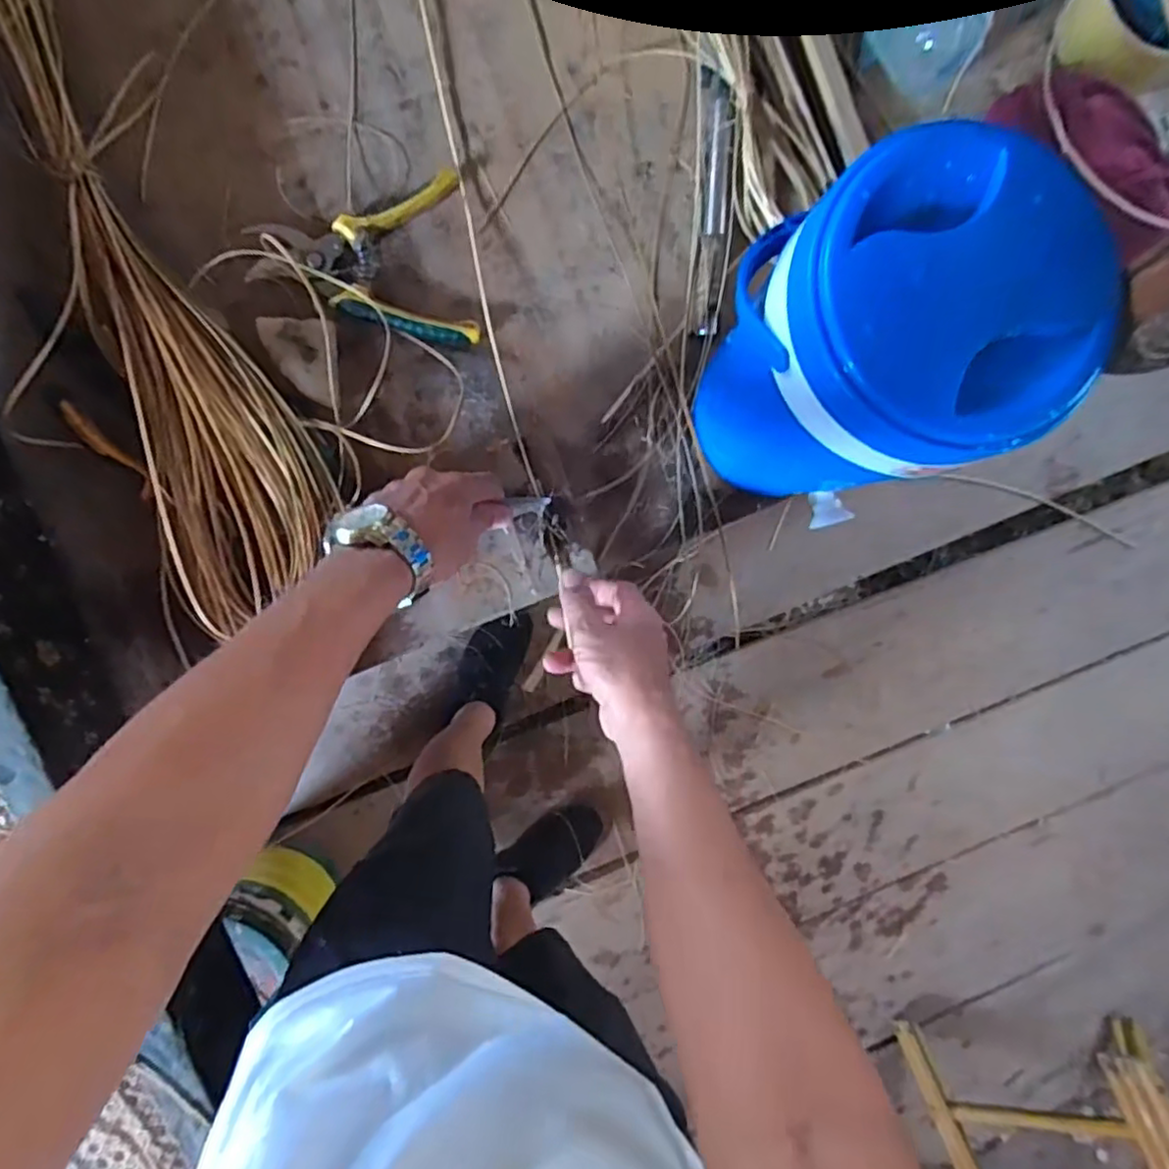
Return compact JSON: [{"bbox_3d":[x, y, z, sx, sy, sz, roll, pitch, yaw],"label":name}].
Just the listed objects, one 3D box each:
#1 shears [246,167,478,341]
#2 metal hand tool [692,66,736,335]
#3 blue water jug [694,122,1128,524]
[{"bbox_3d":[-0.183,-0.266,0.541,0.167,0.034,0.140,-7,90,-6],"label":"shears"},{"bbox_3d":[0.112,-0.326,0.572,0.026,0.019,0.222,2,89,-6],"label":"metal hand tool"},{"bbox_3d":[0.189,-0.146,0.454,0.161,0.248,0.161,0,89,-6],"label":"blue water jug"}]

